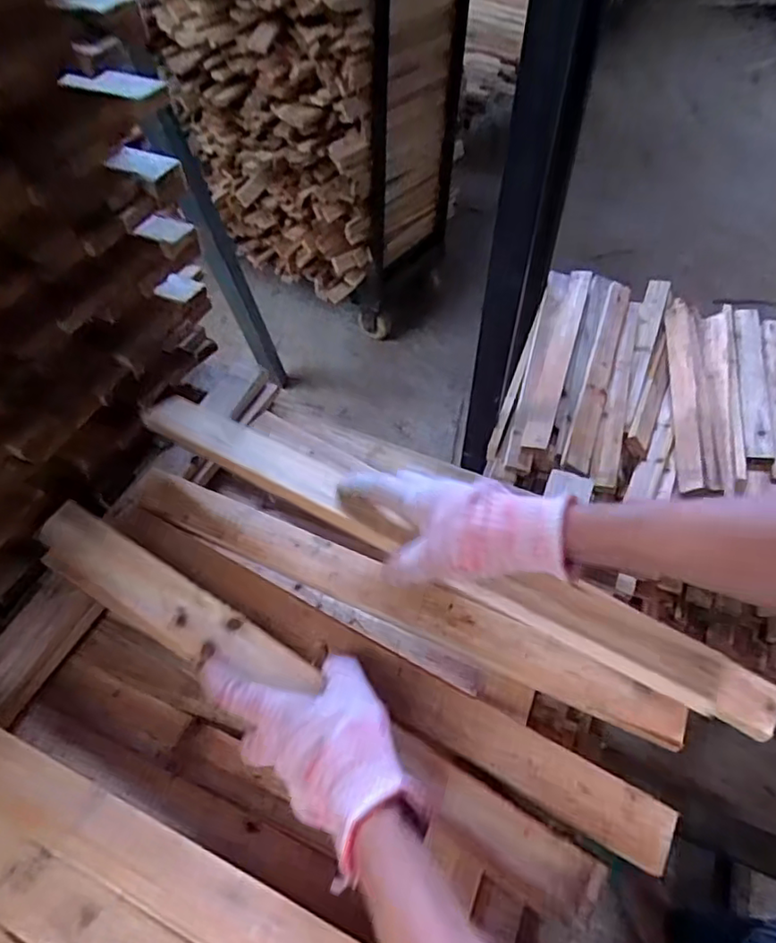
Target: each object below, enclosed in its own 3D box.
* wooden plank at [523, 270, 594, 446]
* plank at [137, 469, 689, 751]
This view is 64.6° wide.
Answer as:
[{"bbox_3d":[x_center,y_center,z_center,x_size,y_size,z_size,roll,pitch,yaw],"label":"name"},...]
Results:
[{"bbox_3d":[0.314,-0.216,1.125,0.045,0.022,0.440,22,61,1],"label":"wooden plank"},{"bbox_3d":[-0.002,0.099,0.524,0.487,0.022,0.049,21,50,13],"label":"plank"}]

